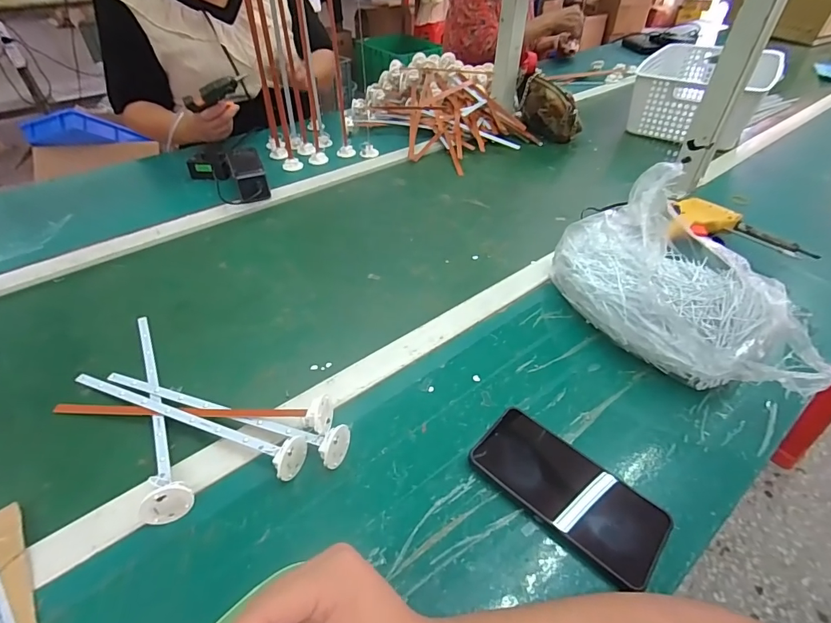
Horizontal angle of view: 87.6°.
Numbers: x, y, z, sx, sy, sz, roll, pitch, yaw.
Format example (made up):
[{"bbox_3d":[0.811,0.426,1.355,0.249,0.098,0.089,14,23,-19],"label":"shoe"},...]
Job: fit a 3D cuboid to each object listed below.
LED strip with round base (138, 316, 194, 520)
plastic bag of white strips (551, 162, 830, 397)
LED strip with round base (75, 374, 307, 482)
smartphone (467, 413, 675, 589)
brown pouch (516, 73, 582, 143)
[{"bbox_3d":[-0.270,0.080,0.445,0.034,0.042,0.288,-21,47,-21],"label":"LED strip with round base"},{"bbox_3d":[0.283,-0.018,0.482,0.144,0.130,0.285,-13,45,-14],"label":"plastic bag of white strips"},{"bbox_3d":[-0.238,0.100,0.422,0.284,0.038,0.035,15,45,14],"label":"LED strip with round base"},{"bbox_3d":[0.133,0.156,0.381,0.163,0.013,0.077,32,52,29],"label":"smartphone"},{"bbox_3d":[0.288,-0.454,0.967,0.058,0.113,0.163,-25,49,-25],"label":"brown pouch"}]

